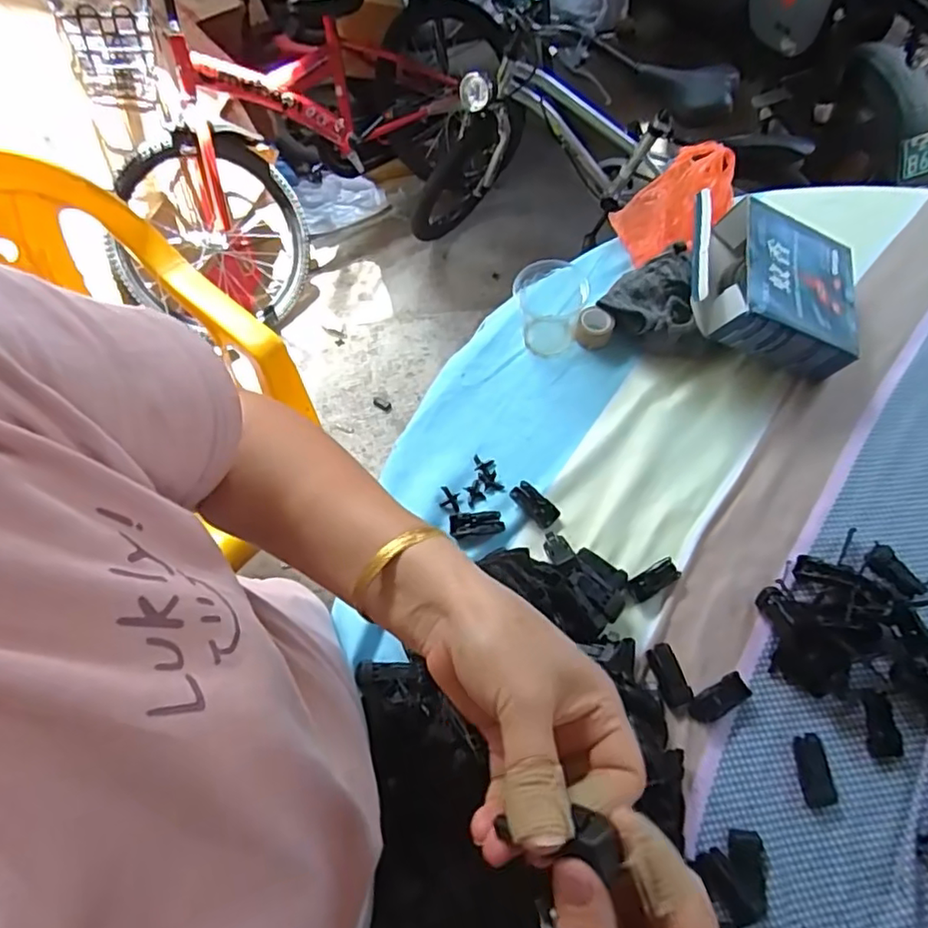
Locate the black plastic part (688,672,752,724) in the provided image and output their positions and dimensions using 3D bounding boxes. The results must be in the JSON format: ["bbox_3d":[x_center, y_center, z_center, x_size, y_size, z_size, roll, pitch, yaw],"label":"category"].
[{"bbox_3d":[0.199,0.185,0.476,0.048,0.006,0.022,-33,67,1],"label":"black plastic part"}]

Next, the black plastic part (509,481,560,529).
[{"bbox_3d":[0.063,0.036,0.546,0.022,0.009,0.047,-42,70,-16],"label":"black plastic part"}]

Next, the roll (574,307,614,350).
[{"bbox_3d":[0.134,-0.139,0.620,0.036,0.023,0.033,-1,64,2],"label":"roll"}]

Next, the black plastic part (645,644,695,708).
[{"bbox_3d":[0.163,0.167,0.482,0.020,0.010,0.046,-18,65,-6],"label":"black plastic part"}]

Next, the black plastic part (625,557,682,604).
[{"bbox_3d":[0.161,0.099,0.515,0.045,0.009,0.019,-29,67,-11],"label":"black plastic part"}]

